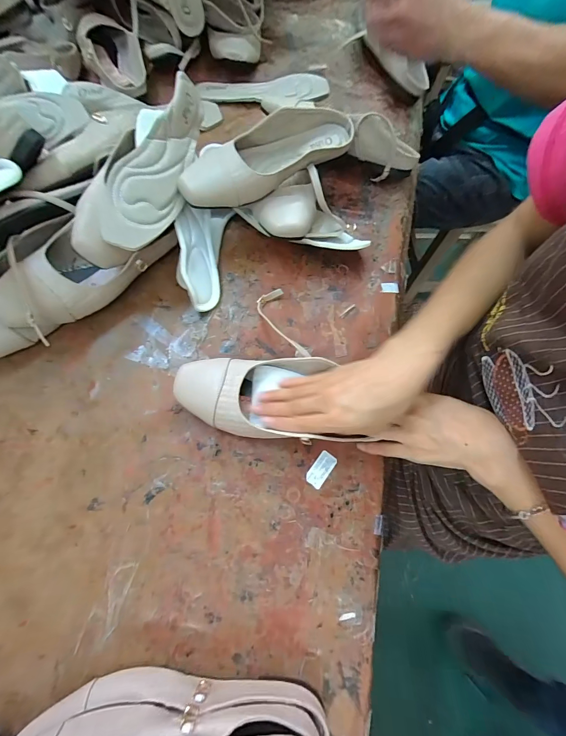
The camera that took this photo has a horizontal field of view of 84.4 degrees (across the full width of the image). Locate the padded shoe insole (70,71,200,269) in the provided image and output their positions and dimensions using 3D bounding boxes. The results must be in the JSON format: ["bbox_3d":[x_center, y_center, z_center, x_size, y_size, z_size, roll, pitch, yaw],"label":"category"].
[{"bbox_3d":[-0.162,-0.239,0.385,0.091,0.028,0.261,29,75,-15],"label":"padded shoe insole"}]

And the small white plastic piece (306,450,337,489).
[{"bbox_3d":[0.044,0.115,0.355,0.021,0.004,0.040,36,73,12],"label":"small white plastic piece"}]

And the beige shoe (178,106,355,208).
[{"bbox_3d":[-0.014,-0.280,0.411,0.256,0.049,0.092,-23,72,-9],"label":"beige shoe"}]

